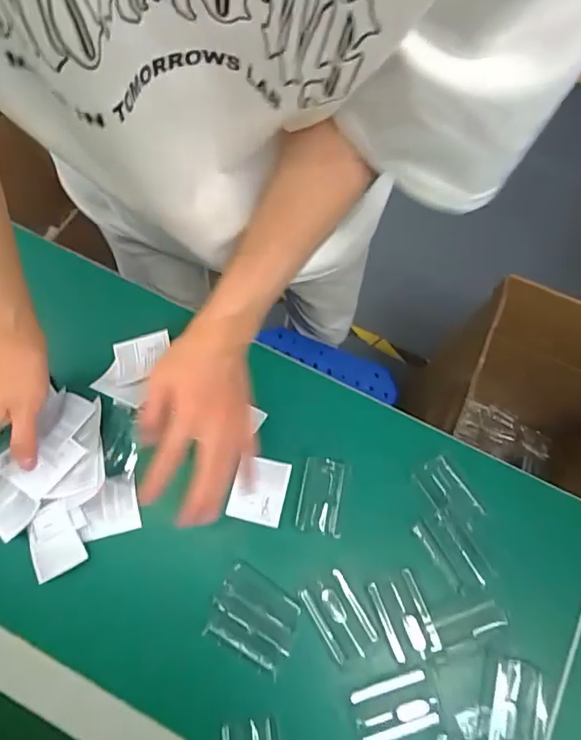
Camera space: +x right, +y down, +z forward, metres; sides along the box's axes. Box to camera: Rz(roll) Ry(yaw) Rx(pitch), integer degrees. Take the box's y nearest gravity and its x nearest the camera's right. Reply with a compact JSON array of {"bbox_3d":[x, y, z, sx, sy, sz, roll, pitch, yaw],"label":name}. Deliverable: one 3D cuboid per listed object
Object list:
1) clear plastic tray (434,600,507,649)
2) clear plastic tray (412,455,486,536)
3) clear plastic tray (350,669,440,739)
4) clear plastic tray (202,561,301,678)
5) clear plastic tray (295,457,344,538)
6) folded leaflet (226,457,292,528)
[{"bbox_3d":[0.157,0.224,0.436,0.060,0.009,0.020,-20,75,-7],"label":"clear plastic tray"},{"bbox_3d":[0.153,0.121,0.483,0.045,0.013,0.068,-25,67,-17],"label":"clear plastic tray"},{"bbox_3d":[0.089,0.291,0.427,0.068,0.007,0.044,-18,74,-7],"label":"clear plastic tray"},{"bbox_3d":[-0.033,0.222,0.442,0.076,0.013,0.066,28,75,7],"label":"clear plastic tray"},{"bbox_3d":[0.029,0.121,0.481,0.040,0.010,0.071,1,64,19],"label":"clear plastic tray"},{"bbox_3d":[-0.031,0.119,0.490,0.053,0.009,0.061,13,73,2],"label":"folded leaflet"}]

